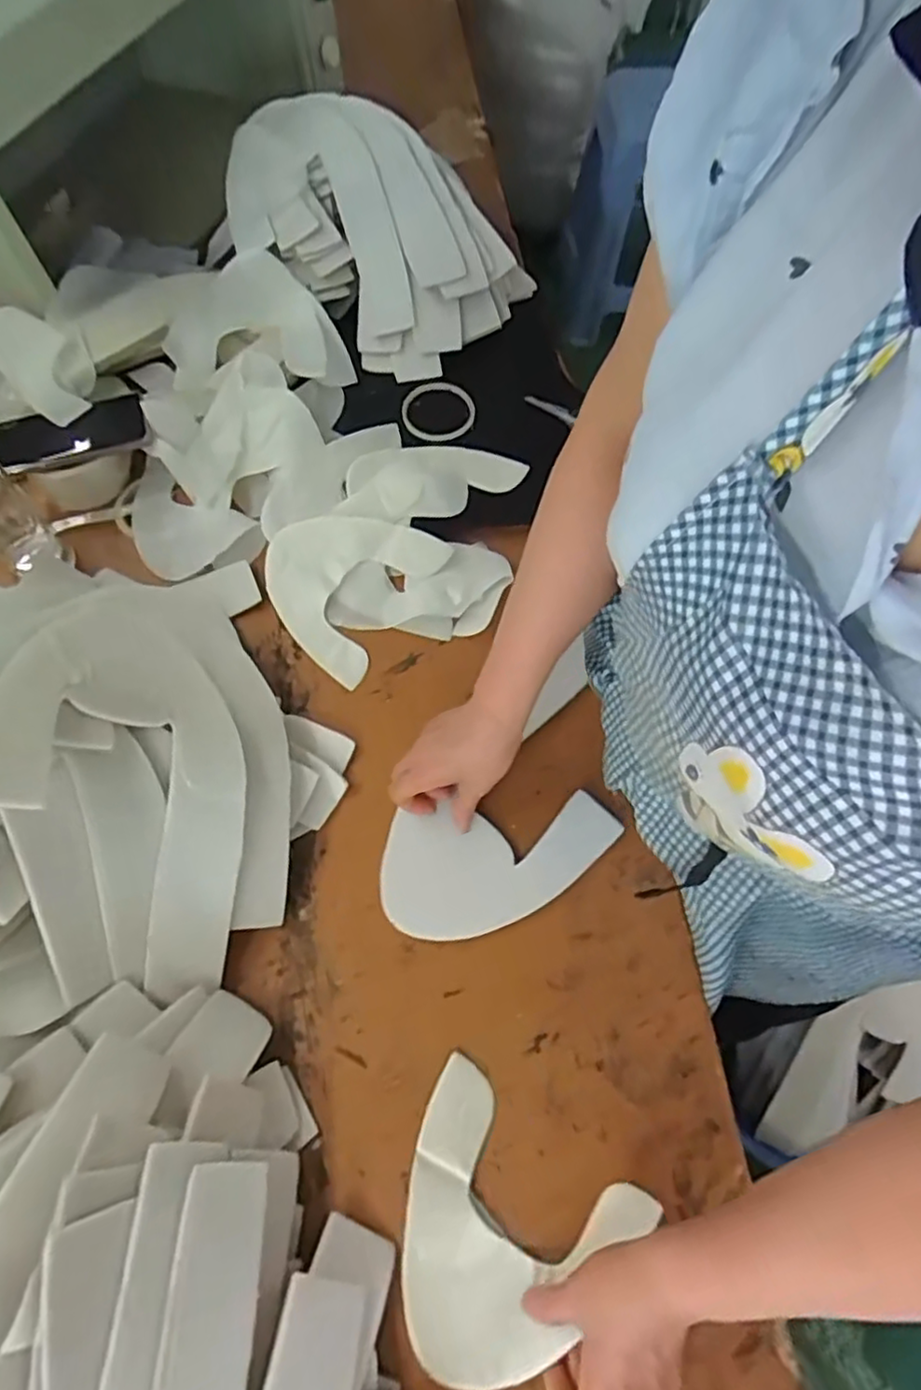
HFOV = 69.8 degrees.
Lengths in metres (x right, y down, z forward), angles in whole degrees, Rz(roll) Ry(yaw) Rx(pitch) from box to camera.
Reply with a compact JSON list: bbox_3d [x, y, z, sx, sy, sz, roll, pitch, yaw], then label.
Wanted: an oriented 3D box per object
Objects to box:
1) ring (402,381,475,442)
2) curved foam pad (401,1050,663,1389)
[{"bbox_3d":[-0.026,-0.339,0.787,0.088,0.010,0.088,1,66,-1],"label":"ring"},{"bbox_3d":[0.021,0.386,0.470,0.165,0.033,0.164,32,69,12],"label":"curved foam pad"}]

